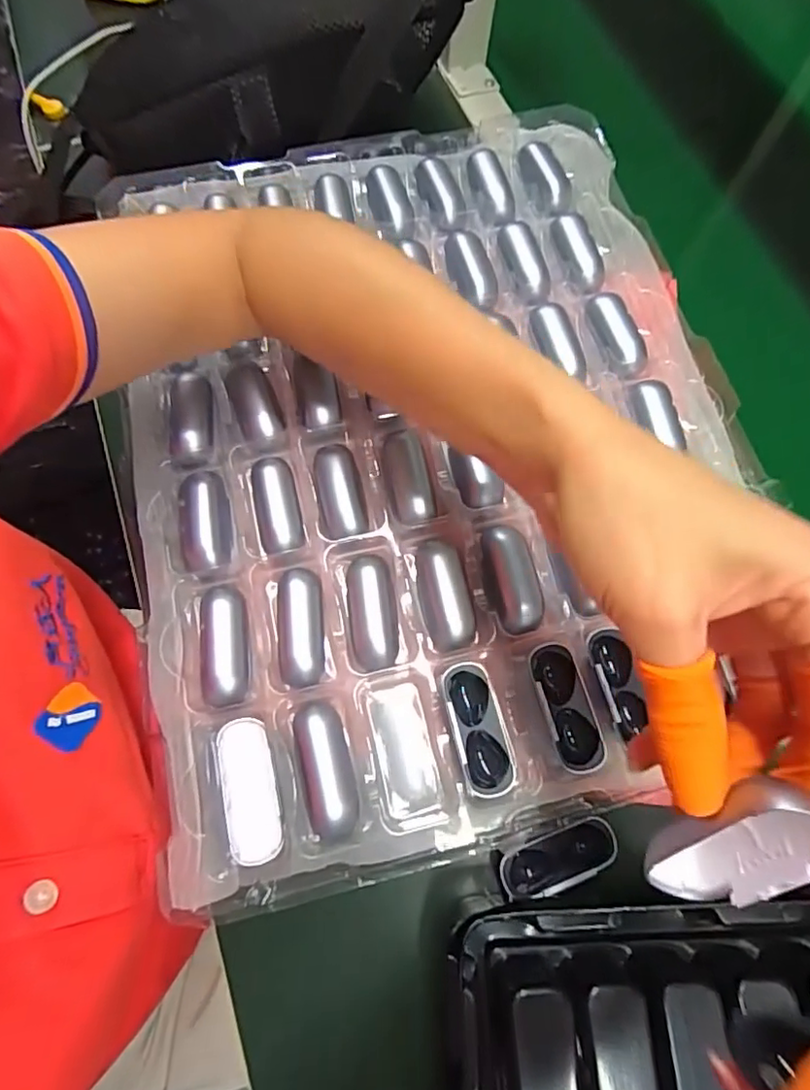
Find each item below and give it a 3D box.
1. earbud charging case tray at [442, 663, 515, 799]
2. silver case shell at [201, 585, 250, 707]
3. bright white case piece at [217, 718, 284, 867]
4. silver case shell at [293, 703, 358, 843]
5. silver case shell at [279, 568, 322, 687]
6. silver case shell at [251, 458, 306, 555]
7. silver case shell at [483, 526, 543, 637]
[{"bbox_3d":[0.035,0.088,0.272,0.023,0.013,0.060,-12,70,-7],"label":"earbud charging case tray"},{"bbox_3d":[-0.090,0.050,0.285,0.022,0.011,0.057,-6,70,-4],"label":"silver case shell"},{"bbox_3d":[-0.070,0.111,0.260,0.024,0.015,0.060,-14,71,-7],"label":"bright white case piece"},{"bbox_3d":[-0.037,0.106,0.269,0.023,0.011,0.060,-14,71,-7],"label":"silver case shell"},{"bbox_3d":[-0.053,0.041,0.289,0.021,0.012,0.057,-1,69,-3],"label":"silver case shell"},{"bbox_3d":[-0.070,-0.021,0.310,0.023,0.012,0.055,-13,70,-7],"label":"silver case shell"},{"bbox_3d":[0.057,0.018,0.300,0.025,0.012,0.056,-7,70,-5],"label":"silver case shell"}]

